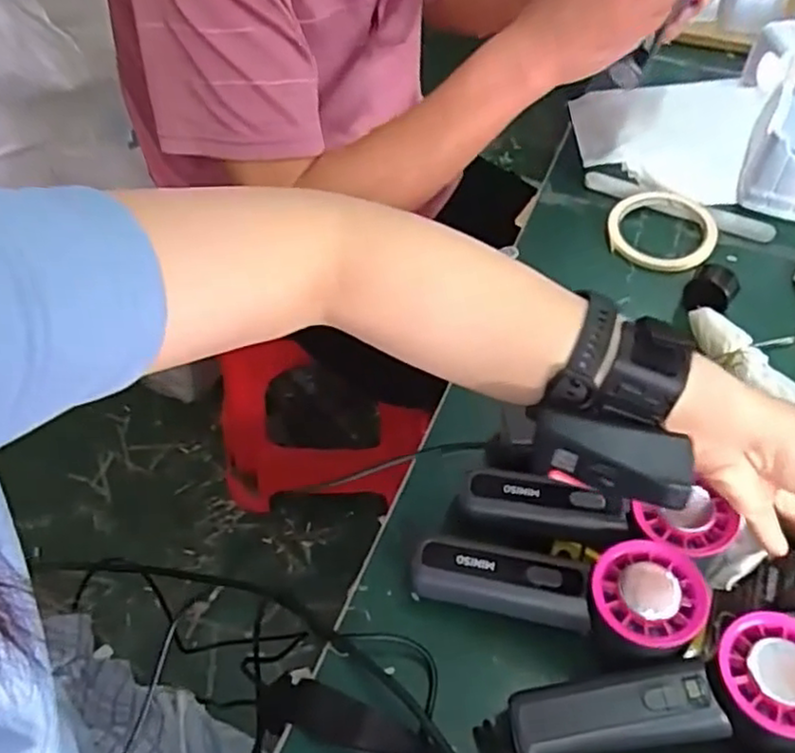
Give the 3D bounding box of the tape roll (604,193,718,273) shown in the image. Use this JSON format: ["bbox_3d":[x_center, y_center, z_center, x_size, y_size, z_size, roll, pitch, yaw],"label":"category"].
[{"bbox_3d":[0.242,-0.137,0.626,0.091,0.014,0.094,0,52,0],"label":"tape roll"}]

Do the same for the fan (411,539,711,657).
[{"bbox_3d":[0.086,0.115,0.380,0.151,0.031,0.052,1,50,19],"label":"fan"}]

